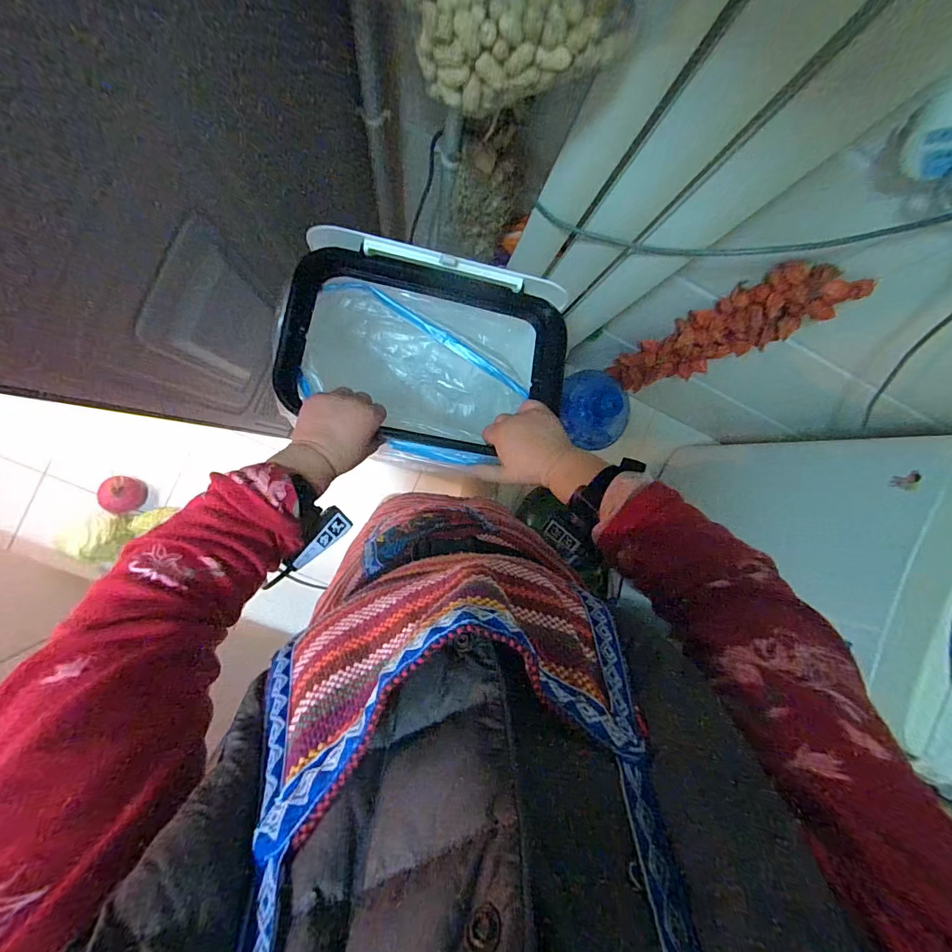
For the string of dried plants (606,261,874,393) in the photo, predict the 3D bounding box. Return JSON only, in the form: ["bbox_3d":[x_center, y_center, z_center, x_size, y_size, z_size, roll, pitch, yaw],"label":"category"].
[{"bbox_3d":[0.435,-0.258,0.836,0.105,0.528,0.089,11,91,-9],"label":"string of dried plants"}]

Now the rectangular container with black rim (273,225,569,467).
[{"bbox_3d":[-0.070,-0.145,0.604,0.316,0.232,0.238,9,91,-9],"label":"rectangular container with black rim"}]

